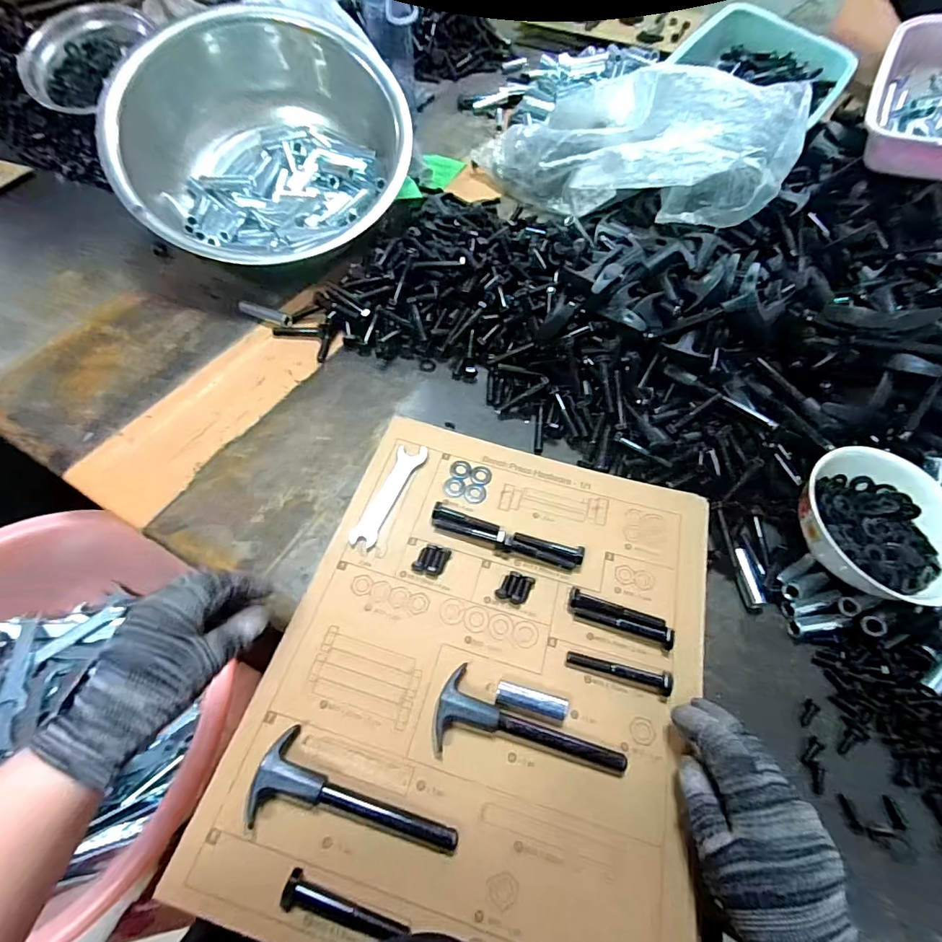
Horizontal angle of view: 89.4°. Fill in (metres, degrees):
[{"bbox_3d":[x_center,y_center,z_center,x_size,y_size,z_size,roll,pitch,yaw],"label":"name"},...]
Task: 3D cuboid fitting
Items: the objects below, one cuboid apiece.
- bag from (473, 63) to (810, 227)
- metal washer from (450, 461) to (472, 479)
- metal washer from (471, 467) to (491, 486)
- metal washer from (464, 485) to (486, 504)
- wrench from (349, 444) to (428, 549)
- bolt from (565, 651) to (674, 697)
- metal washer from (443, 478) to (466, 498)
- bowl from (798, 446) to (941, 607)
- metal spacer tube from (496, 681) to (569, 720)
[{"bbox_3d":[0.239,-0.460,0.676,0.391,0.143,0.158,11,57,19],"label":"bag"},{"bbox_3d":[-0.010,-0.002,0.447,0.020,0.004,0.020,1,58,-2],"label":"metal washer"},{"bbox_3d":[0.009,0.004,0.446,0.019,0.004,0.020,1,58,-2],"label":"metal washer"},{"bbox_3d":[0.004,0.021,0.435,0.020,0.004,0.020,1,58,-2],"label":"metal washer"},{"bbox_3d":[-0.073,0.019,0.428,0.025,0.004,0.110,20,59,10],"label":"wrench"},{"bbox_3d":[0.110,0.147,0.351,0.076,0.019,0.014,15,59,7],"label":"bolt"},{"bbox_3d":[-0.015,0.015,0.437,0.020,0.004,0.021,1,58,-2],"label":"metal washer"},{"bbox_3d":[0.345,0.051,0.407,0.133,0.050,0.135,1,58,-2],"label":"bowl"},{"bbox_3d":[0.043,0.164,0.339,0.051,0.015,0.015,12,58,5],"label":"metal spacer tube"}]

